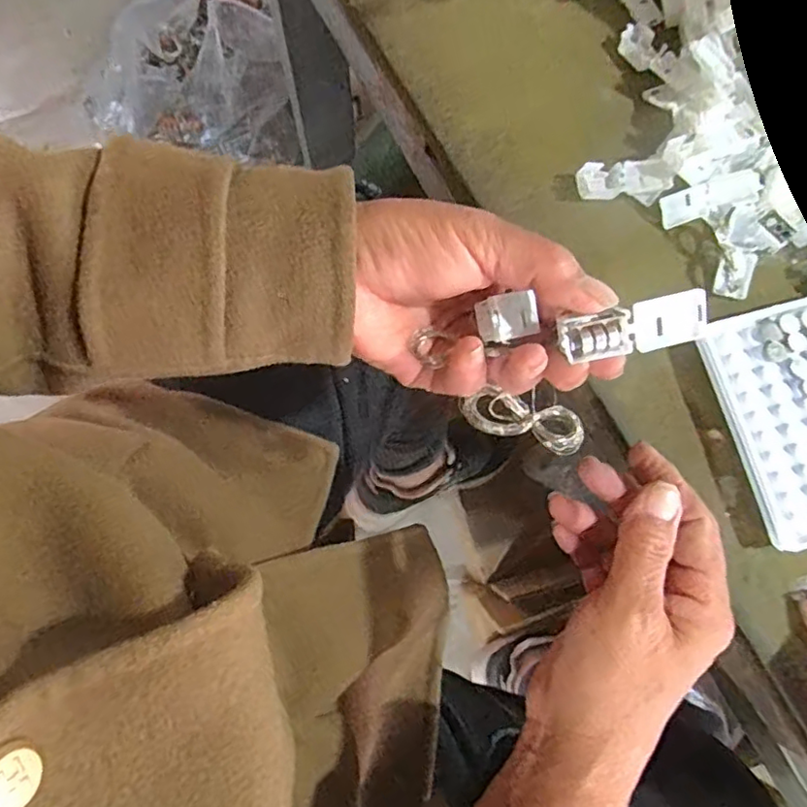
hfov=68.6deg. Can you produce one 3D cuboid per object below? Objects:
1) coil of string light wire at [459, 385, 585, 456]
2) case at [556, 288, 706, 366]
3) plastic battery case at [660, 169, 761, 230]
[{"bbox_3d":[0.053,0.007,0.269,0.055,0.008,0.021,14,79,14],"label":"coil of string light wire"},{"bbox_3d":[0.088,-0.030,0.230,0.056,0.012,0.019,-12,108,0],"label":"case"},{"bbox_3d":[0.183,-0.124,0.355,0.055,0.010,0.018,-18,79,15],"label":"plastic battery case"}]

